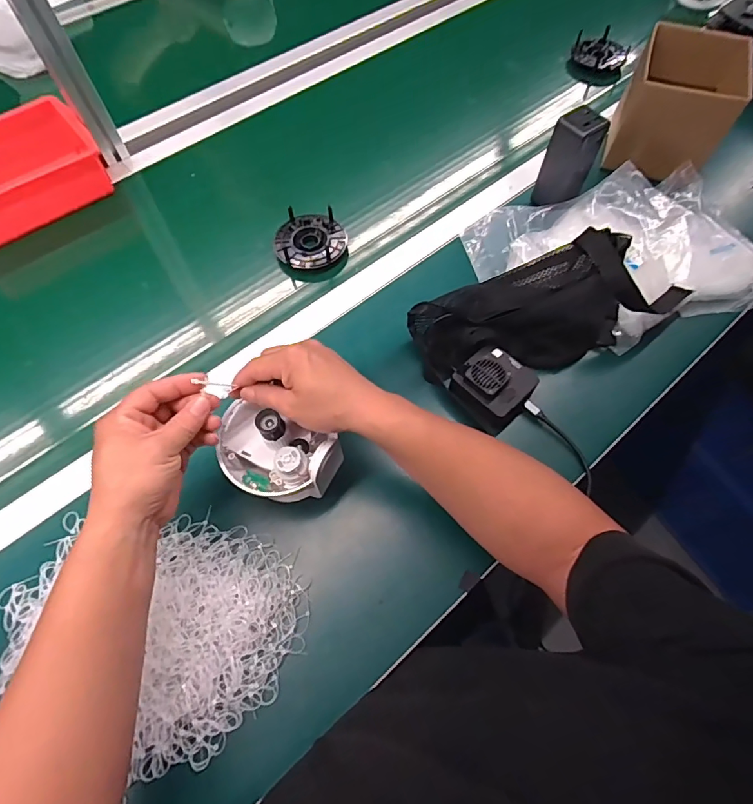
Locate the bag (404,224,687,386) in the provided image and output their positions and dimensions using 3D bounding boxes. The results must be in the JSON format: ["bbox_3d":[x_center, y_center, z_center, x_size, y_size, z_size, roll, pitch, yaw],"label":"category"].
[{"bbox_3d":[0.209,-0.115,0.551,0.327,0.095,0.129,-21,66,-10],"label":"bag"}]

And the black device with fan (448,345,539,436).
[{"bbox_3d":[0.138,-0.019,0.539,0.081,0.048,0.079,-40,70,-17],"label":"black device with fan"}]

